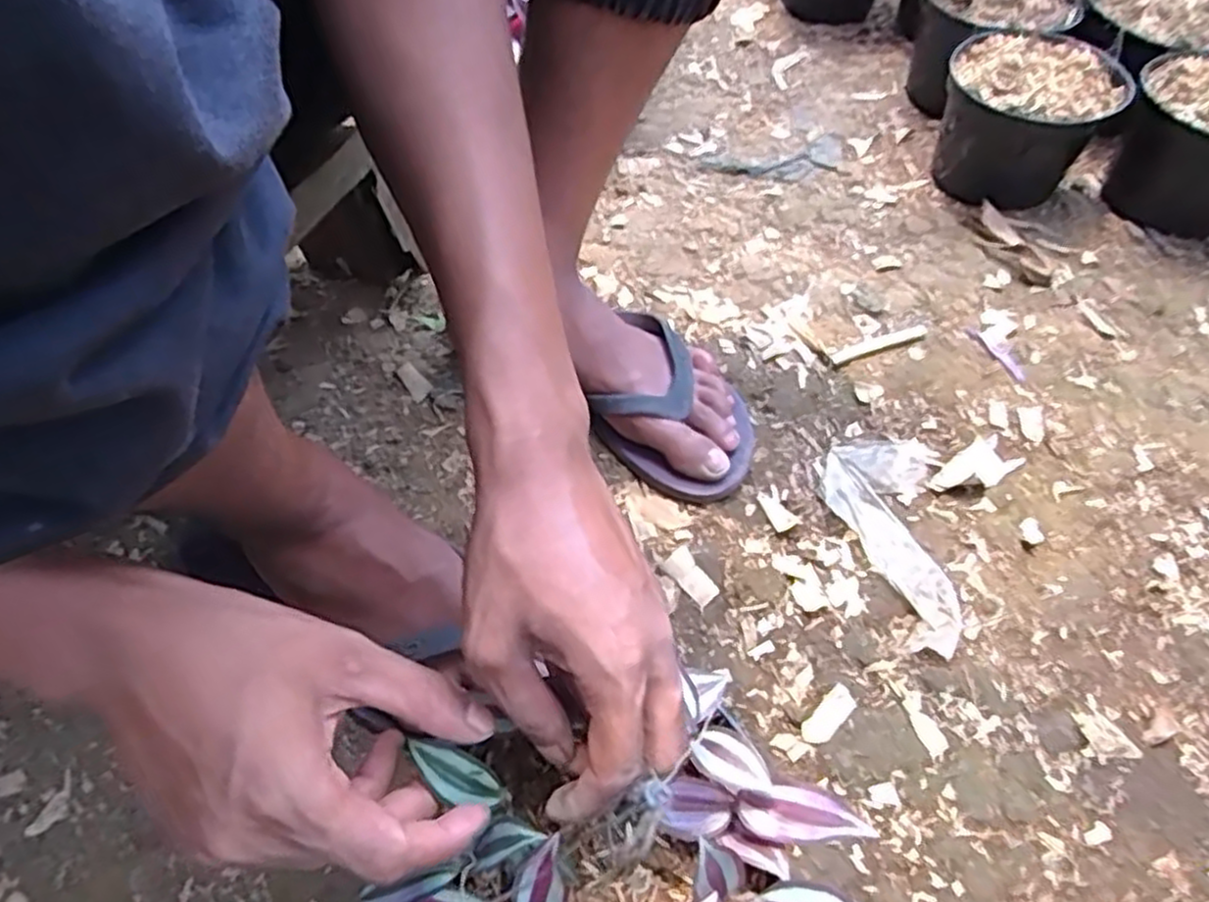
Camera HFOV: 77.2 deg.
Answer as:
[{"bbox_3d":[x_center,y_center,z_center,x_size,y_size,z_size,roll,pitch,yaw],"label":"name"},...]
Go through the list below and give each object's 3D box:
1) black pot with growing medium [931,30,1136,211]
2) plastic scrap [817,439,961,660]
[{"bbox_3d":[0.384,-0.304,0.714,0.138,0.110,0.151,-2,55,3],"label":"black pot with growing medium"},{"bbox_3d":[0.196,0.056,0.527,0.082,0.011,0.164,6,57,5],"label":"plastic scrap"}]

